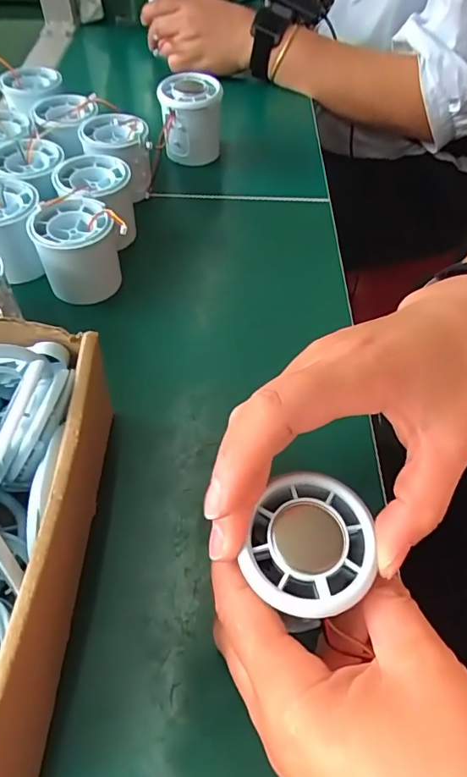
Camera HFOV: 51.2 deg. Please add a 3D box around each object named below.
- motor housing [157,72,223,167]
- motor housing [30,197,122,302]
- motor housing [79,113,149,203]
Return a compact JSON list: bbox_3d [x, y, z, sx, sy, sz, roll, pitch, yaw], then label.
[{"bbox_3d":[-0.039,-0.244,0.448,0.052,0.061,0.052,-3,54,-4],"label":"motor housing"},{"bbox_3d":[-0.107,-0.095,0.338,0.050,0.053,0.049,-12,55,-10],"label":"motor housing"},{"bbox_3d":[-0.100,-0.193,0.409,0.055,0.057,0.054,1,54,-1],"label":"motor housing"}]

